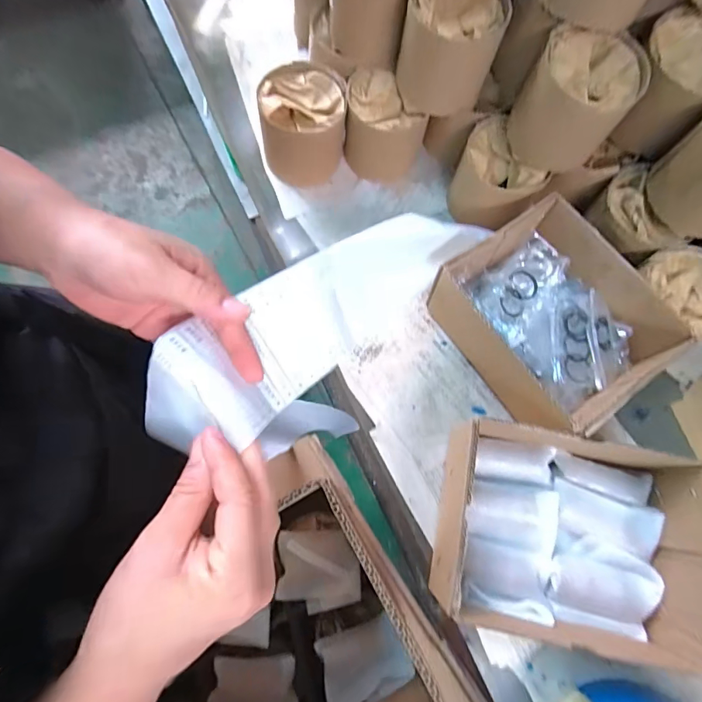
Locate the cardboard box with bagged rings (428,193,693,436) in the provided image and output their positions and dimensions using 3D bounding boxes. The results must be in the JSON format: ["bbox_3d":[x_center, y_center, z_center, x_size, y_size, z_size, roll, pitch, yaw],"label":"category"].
[{"bbox_3d":[0.189,-0.028,0.425,0.164,0.101,0.181,-34,78,-10],"label":"cardboard box with bagged rings"}]

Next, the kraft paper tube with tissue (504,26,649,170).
[{"bbox_3d":[0.212,-0.237,0.412,0.089,0.084,0.092,0,75,-2],"label":"kraft paper tube with tissue"}]

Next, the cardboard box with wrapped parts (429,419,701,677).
[{"bbox_3d":[0.181,0.161,0.373,0.201,0.089,0.161,12,75,1],"label":"cardboard box with wrapped parts"}]

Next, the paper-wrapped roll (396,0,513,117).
[{"bbox_3d":[0.095,-0.302,0.426,0.092,0.085,0.090,3,75,-1],"label":"paper-wrapped roll"}]

